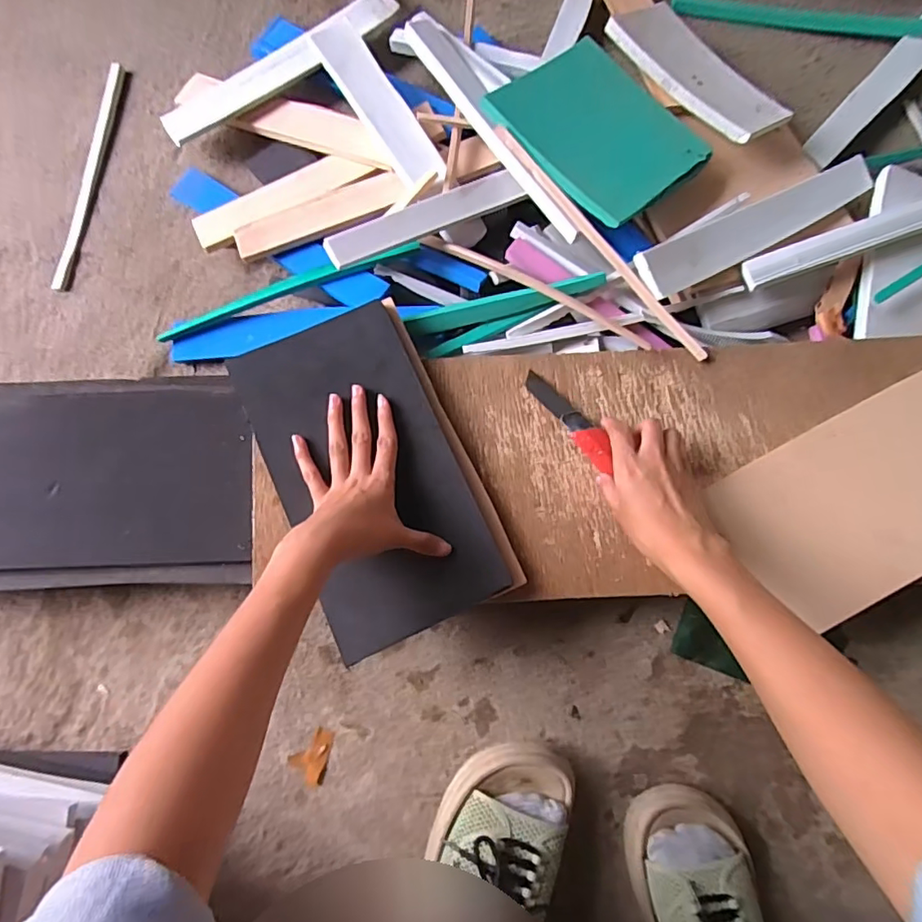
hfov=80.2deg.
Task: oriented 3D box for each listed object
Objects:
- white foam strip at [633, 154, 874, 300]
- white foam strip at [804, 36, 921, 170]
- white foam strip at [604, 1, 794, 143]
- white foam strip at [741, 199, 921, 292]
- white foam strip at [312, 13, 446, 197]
[{"bbox_3d":[0.290,-0.230,0.535,0.271,0.013,0.047,-27,85,-11],"label":"white foam strip"},{"bbox_3d":[0.478,-0.428,0.619,0.041,0.007,0.287,40,80,25],"label":"white foam strip"},{"bbox_3d":[0.239,-0.403,0.562,0.070,0.018,0.199,-37,81,-6],"label":"white foam strip"},{"bbox_3d":[0.404,-0.225,0.534,0.275,0.016,0.033,-19,79,-3],"label":"white foam strip"},{"bbox_3d":[-0.085,-0.368,0.567,0.045,0.014,0.220,-35,83,17],"label":"white foam strip"}]

